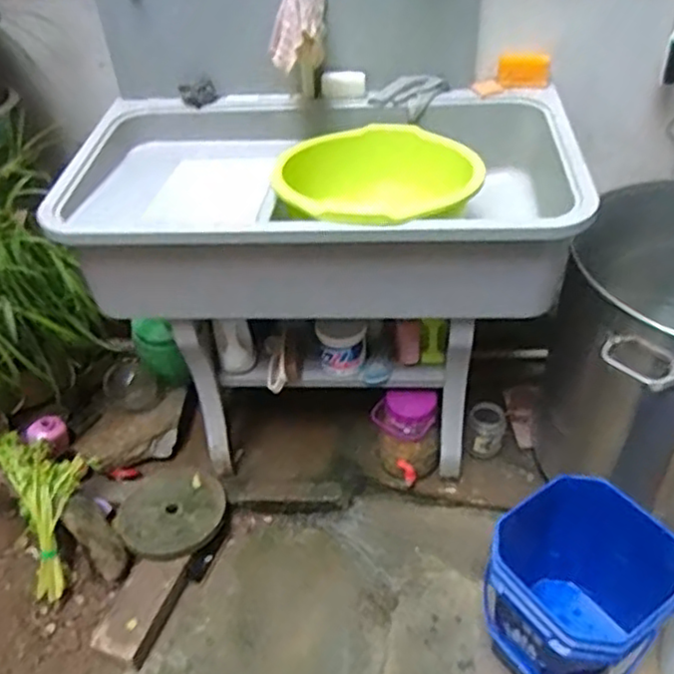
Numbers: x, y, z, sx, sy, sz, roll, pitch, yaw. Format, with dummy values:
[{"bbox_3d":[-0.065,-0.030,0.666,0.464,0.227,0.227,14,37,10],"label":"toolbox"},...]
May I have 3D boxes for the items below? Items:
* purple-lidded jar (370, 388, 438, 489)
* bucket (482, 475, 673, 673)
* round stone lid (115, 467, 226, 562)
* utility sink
[{"bbox_3d":[0.160,0.241,1.596,0.149,0.264,0.117,1,41,4],"label":"purple-lidded jar"},{"bbox_3d":[0.429,0.482,1.252,0.269,0.344,0.272,-33,50,-26],"label":"bucket"},{"bbox_3d":[-0.373,0.387,1.561,0.229,0.035,0.247,-1,40,1],"label":"round stone lid"},{"bbox_3d":[-0.028,-0.267,1.394,0.988,0.262,0.472,0,40,3],"label":"utility sink"}]

